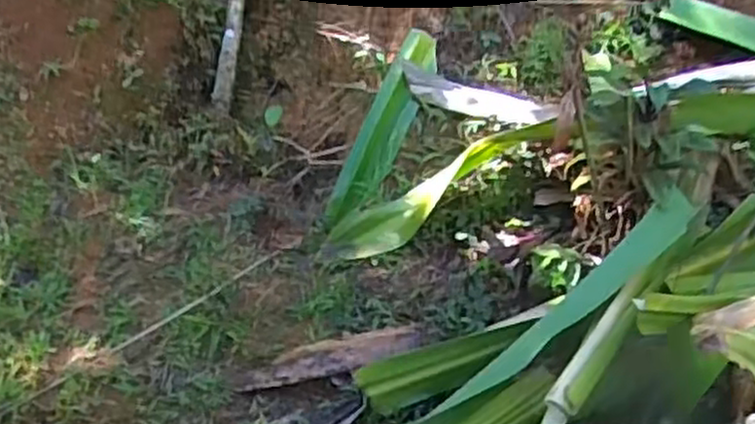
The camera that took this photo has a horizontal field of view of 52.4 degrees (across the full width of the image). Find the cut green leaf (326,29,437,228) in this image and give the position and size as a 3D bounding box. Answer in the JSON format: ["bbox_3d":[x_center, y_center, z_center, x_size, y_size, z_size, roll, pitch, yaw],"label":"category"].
[{"bbox_3d":[0.010,-0.192,1.716,0.119,0.489,0.043,21,-7,27],"label":"cut green leaf"}]

